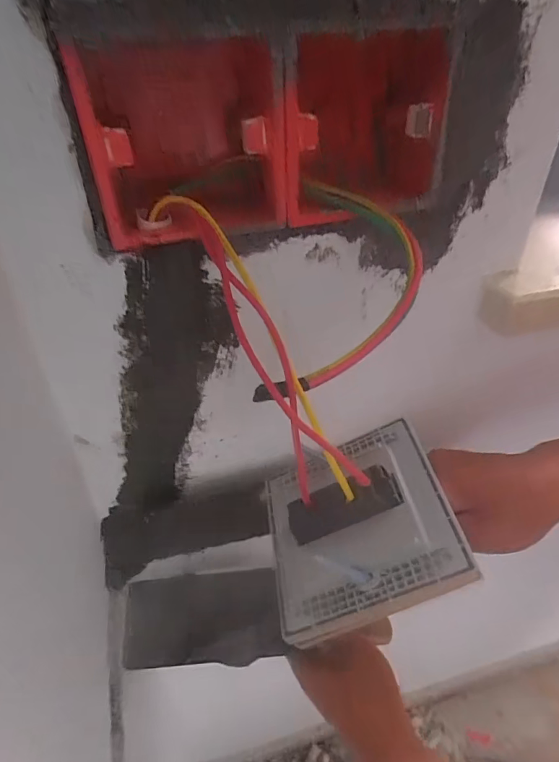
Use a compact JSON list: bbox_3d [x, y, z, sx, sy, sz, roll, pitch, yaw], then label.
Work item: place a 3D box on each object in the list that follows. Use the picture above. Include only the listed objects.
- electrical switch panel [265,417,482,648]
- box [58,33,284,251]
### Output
[{"bbox_3d":[0.032,0.062,0.205,0.082,0.021,0.083,-27,45,13],"label":"electrical switch panel"},{"bbox_3d":[-0.044,-0.117,0.218,0.084,0.077,0.056,-4,38,-7],"label":"box"}]

